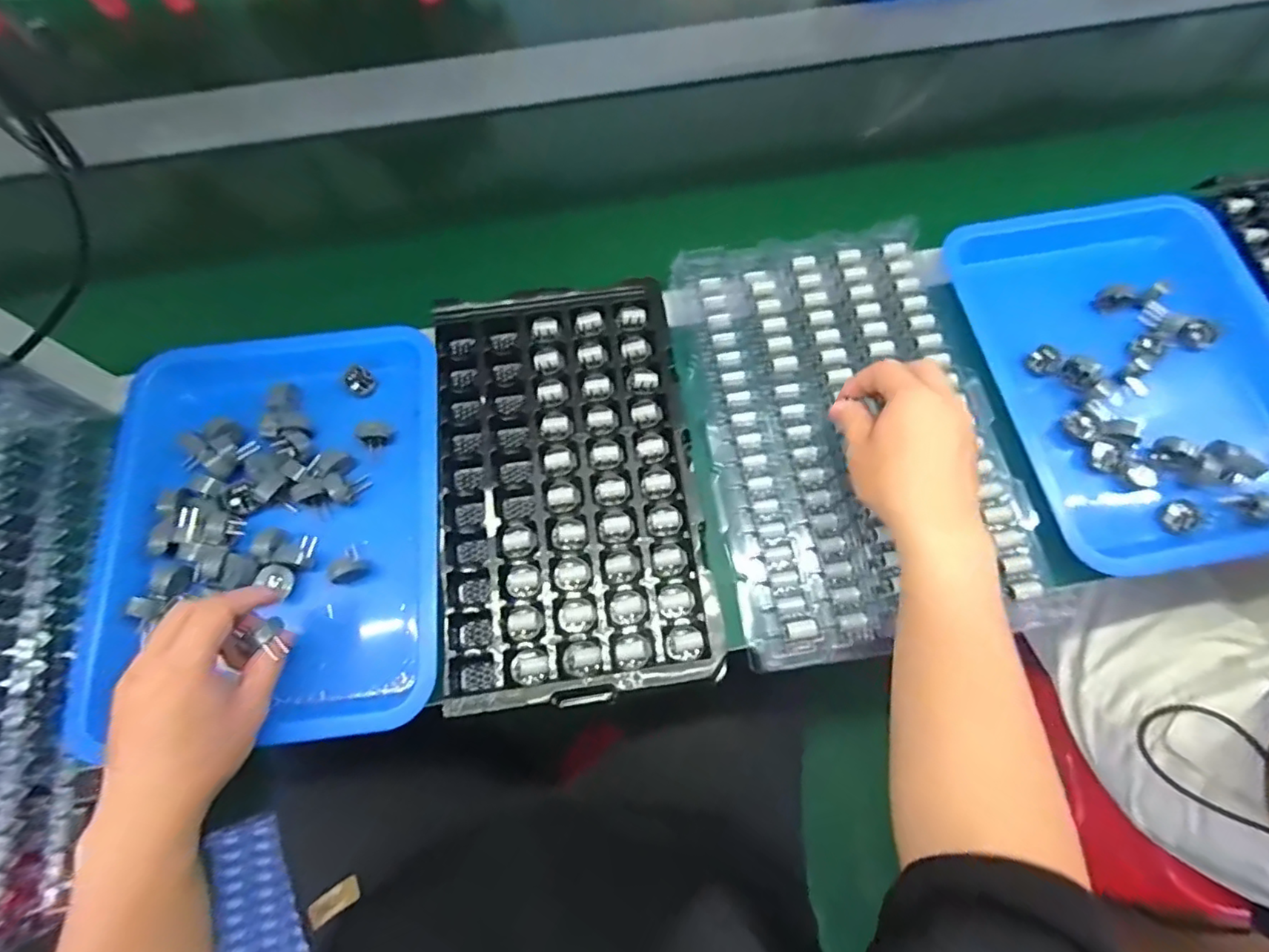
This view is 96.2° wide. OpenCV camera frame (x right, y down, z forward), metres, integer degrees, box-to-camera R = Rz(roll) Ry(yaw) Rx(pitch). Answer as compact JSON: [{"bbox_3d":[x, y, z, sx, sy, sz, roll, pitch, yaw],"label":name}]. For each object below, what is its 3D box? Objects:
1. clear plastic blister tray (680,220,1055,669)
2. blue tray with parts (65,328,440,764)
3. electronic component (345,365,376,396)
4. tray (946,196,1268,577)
[{"bbox_3d":[0.176,-0.046,0.473,0.232,0.017,0.364,-6,70,-1],"label":"clear plastic blister tray"},{"bbox_3d":[-0.289,0.037,0.471,0.266,0.056,0.342,-6,70,-1],"label":"blue tray with parts"},{"bbox_3d":[-0.247,-0.086,0.513,0.026,0.012,0.023,38,75,14],"label":"electronic component"},{"bbox_3d":[0.437,-0.094,0.502,0.251,0.037,0.341,-5,70,-1],"label":"tray"}]

